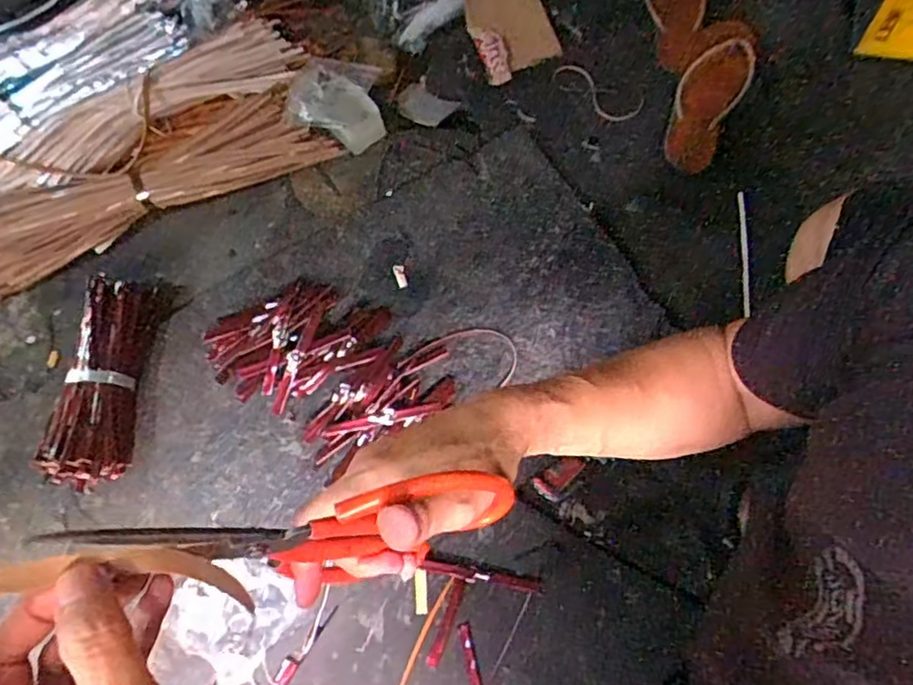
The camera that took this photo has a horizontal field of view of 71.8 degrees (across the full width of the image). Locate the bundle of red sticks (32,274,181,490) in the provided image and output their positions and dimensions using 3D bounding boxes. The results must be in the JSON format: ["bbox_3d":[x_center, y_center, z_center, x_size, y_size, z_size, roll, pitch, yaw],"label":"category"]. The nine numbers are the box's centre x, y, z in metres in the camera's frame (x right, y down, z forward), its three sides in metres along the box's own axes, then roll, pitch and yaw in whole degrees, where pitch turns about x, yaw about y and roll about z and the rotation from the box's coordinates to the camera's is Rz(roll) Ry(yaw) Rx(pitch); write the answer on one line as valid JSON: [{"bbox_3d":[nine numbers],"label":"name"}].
[{"bbox_3d":[-0.427,0.045,0.784,0.080,0.060,0.259,5,70,6],"label":"bundle of red sticks"}]

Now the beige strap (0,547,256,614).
[{"bbox_3d":[-0.145,0.099,0.249,0.127,0.010,0.032,6,67,-34],"label":"beige strap"}]

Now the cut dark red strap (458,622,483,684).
[{"bbox_3d":[0.018,0.355,0.687,0.014,0.004,0.092,-14,72,-3],"label":"cut dark red strap"}]

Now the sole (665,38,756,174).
[{"bbox_3d":[0.372,-0.351,0.934,0.096,0.026,0.200,22,95,-10],"label":"sole"}]

